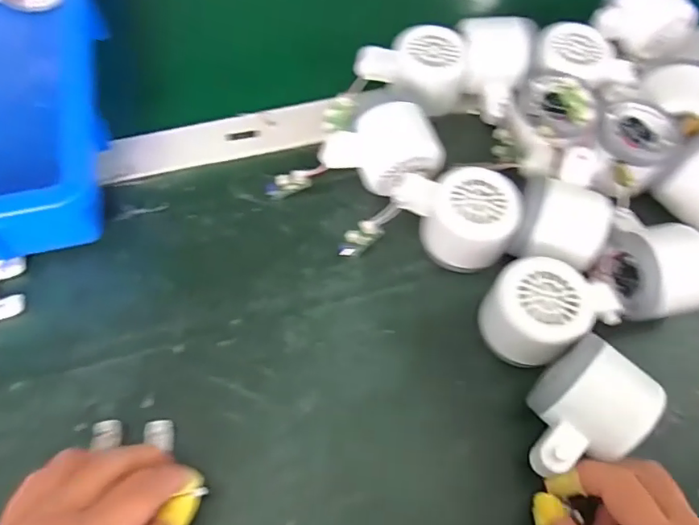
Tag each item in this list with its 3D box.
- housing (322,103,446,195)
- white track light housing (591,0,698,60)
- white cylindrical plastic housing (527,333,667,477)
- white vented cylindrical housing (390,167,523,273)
[{"bbox_3d":[0.023,-0.078,0.390,0.080,0.046,0.054,-20,65,-13],"label":"housing"},{"bbox_3d":[0.261,-0.212,0.474,0.075,0.048,0.075,1,62,-3],"label":"white track light housing"},{"bbox_3d":[0.132,0.090,0.311,0.082,0.041,0.058,-40,71,-21],"label":"white cylindrical plastic housing"},{"bbox_3d":[0.073,-0.036,0.371,0.083,0.046,0.060,35,66,14],"label":"white vented cylindrical housing"}]

